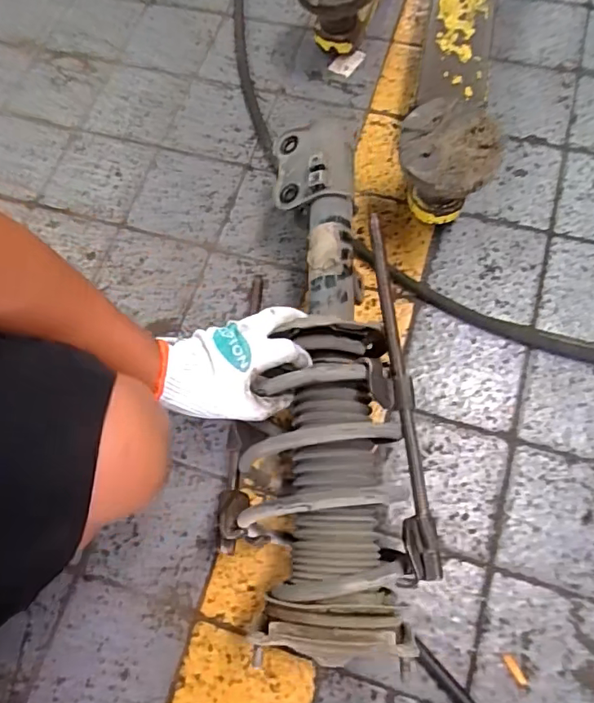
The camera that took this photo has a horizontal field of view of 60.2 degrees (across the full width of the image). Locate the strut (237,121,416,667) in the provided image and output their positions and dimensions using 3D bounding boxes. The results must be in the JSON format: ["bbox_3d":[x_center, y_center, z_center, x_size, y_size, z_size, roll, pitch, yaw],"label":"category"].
[{"bbox_3d":[0.021,0.012,0.602,0.142,0.180,0.595,-1,65,1],"label":"strut"}]

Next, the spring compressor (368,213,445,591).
[{"bbox_3d":[0.099,0.038,0.524,0.049,0.041,0.360,-5,68,2],"label":"spring compressor"}]

